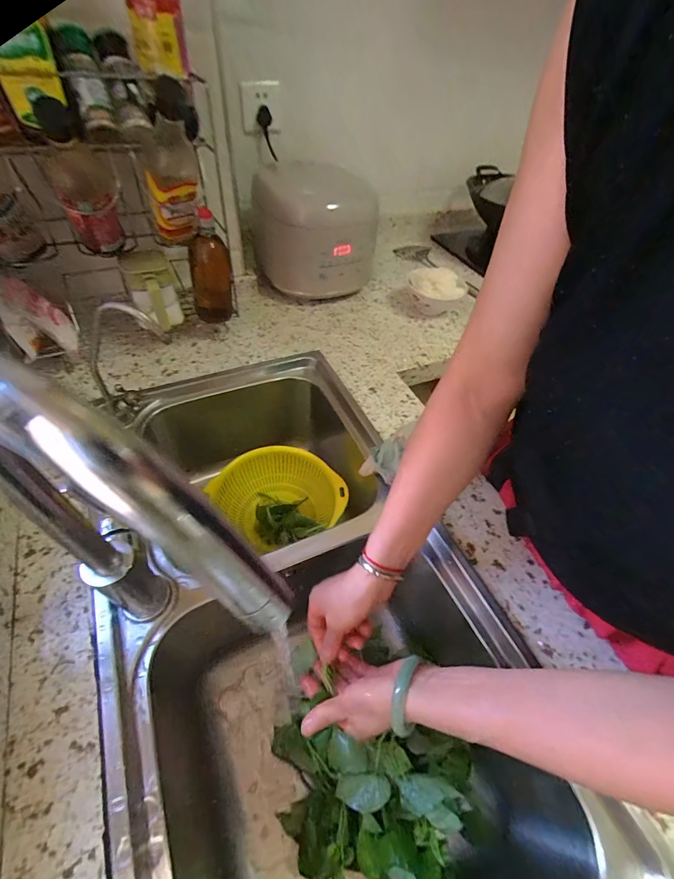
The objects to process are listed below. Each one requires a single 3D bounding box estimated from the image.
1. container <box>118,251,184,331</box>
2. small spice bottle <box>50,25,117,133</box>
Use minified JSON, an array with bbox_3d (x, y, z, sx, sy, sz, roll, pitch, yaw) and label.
[{"bbox_3d":[-0.309,-0.252,0.620,0.071,0.106,0.089,-19,55,-21],"label":"container"},{"bbox_3d":[-0.301,-0.429,0.441,0.039,0.086,0.051,-19,55,-21],"label":"small spice bottle"}]

